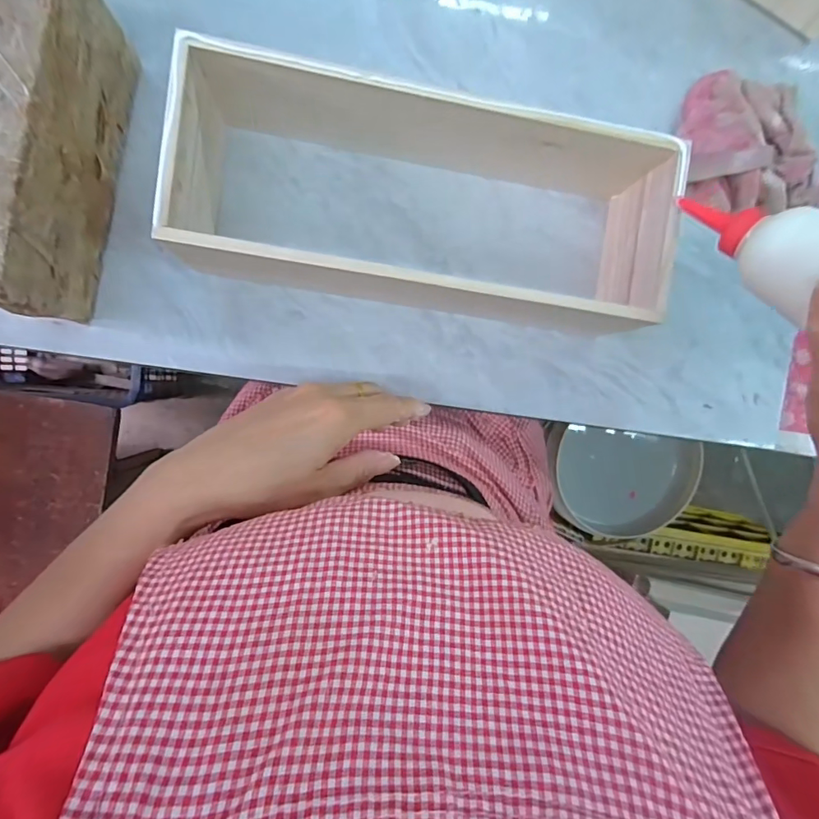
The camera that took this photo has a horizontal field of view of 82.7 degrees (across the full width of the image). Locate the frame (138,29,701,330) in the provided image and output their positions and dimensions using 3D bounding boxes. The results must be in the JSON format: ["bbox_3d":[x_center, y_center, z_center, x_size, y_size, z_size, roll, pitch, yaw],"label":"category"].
[{"bbox_3d":[0.010,-0.157,0.341,0.346,0.090,0.138,7,91,-7],"label":"frame"}]

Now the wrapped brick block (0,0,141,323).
[{"bbox_3d":[-0.236,-0.167,0.307,0.049,0.103,0.210,12,91,-7],"label":"wrapped brick block"}]

